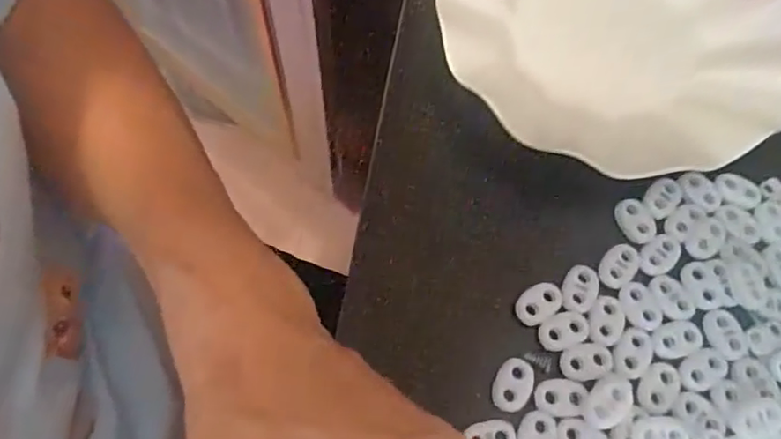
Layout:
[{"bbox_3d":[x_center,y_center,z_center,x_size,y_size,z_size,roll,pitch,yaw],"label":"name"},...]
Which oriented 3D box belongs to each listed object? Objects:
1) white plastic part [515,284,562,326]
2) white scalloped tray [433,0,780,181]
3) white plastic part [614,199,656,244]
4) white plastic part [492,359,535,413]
[{"bbox_3d":[0.066,0.037,0.265,0.023,0.004,0.015,-33,71,-14],"label":"white plastic part"},{"bbox_3d":[0.116,-0.105,0.323,0.179,0.033,0.184,-10,67,-6],"label":"white scalloped tray"},{"bbox_3d":[0.116,0.001,0.282,0.016,0.004,0.022,-24,69,-11],"label":"white plastic part"},{"bbox_3d":[0.052,0.068,0.248,0.015,0.004,0.023,27,69,10],"label":"white plastic part"}]

